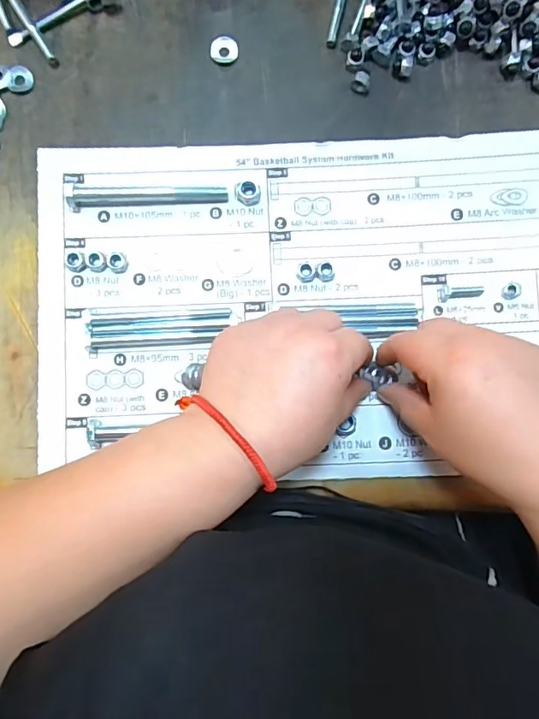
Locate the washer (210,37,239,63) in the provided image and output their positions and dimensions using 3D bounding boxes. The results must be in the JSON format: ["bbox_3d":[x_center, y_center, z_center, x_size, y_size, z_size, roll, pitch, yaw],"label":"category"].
[{"bbox_3d":[-0.034,-0.229,0.357,0.020,0.005,0.018,-2,86,-1],"label":"washer"}]

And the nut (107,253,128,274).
[{"bbox_3d":[-0.107,-0.068,0.339,0.014,0.007,0.014,0,86,-1],"label":"nut"}]

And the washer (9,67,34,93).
[{"bbox_3d":[-0.183,-0.207,0.355,0.017,0.004,0.020,8,86,0],"label":"washer"}]

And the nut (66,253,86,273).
[{"bbox_3d":[-0.137,-0.068,0.338,0.013,0.006,0.012,0,86,-1],"label":"nut"}]

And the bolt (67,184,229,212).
[{"bbox_3d":[-0.086,-0.116,0.343,0.111,0.011,0.016,-2,86,-1],"label":"bolt"}]

